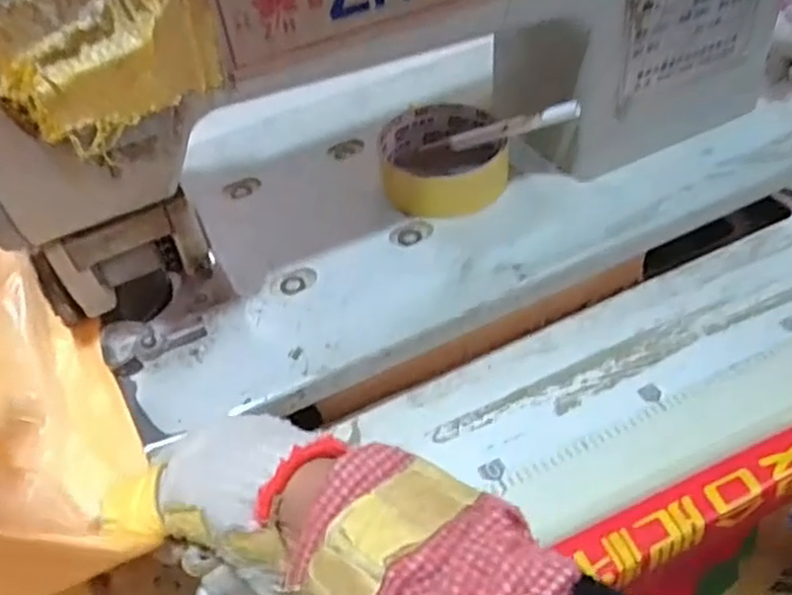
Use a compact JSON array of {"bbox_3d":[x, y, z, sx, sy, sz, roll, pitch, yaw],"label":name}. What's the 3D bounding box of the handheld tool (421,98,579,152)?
[{"bbox_3d":[0.059,-0.101,0.438,0.105,0.010,0.014,-7,42,35],"label":"handheld tool"}]

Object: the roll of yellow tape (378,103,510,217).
[{"bbox_3d":[0.029,-0.088,0.455,0.076,0.029,0.075,-3,48,3],"label":"roll of yellow tape"}]

